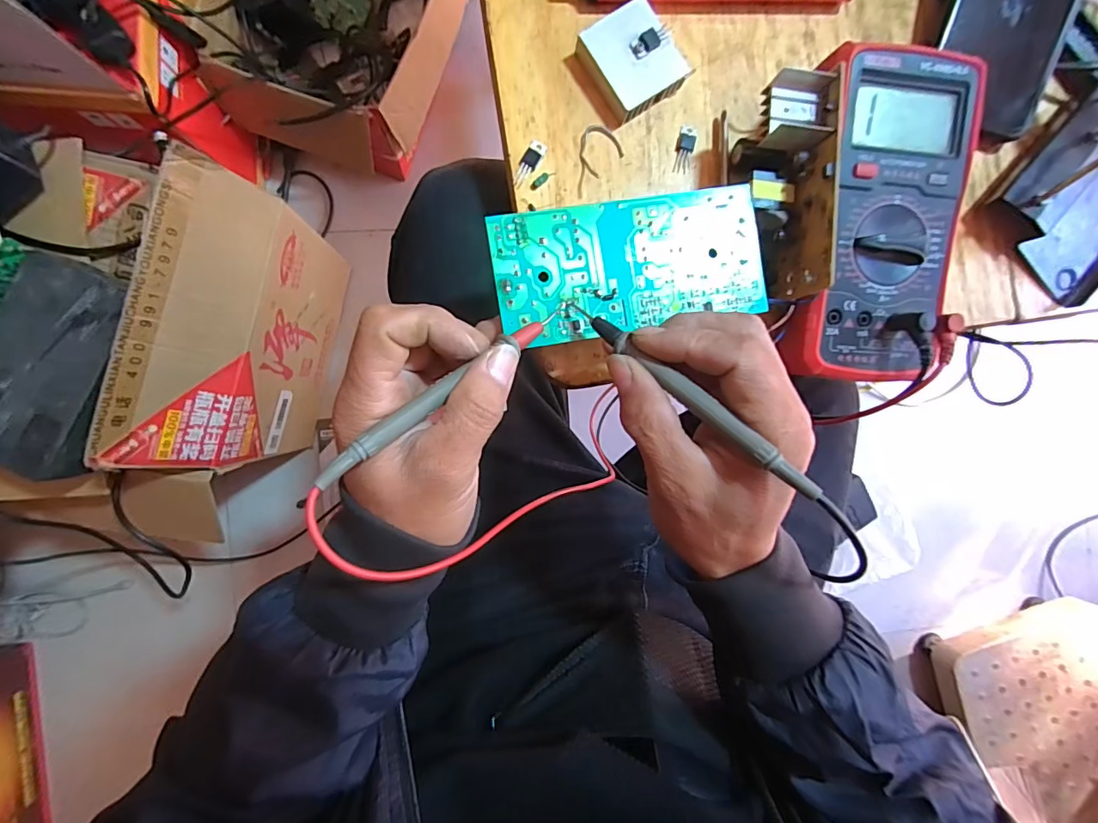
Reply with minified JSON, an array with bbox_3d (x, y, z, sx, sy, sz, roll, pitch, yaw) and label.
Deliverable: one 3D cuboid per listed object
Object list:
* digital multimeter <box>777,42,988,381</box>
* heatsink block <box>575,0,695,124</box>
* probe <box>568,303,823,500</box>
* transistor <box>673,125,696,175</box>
[{"bbox_3d":[0.191,-0.106,0.289,0.090,0.053,0.181,3,90,-6],"label":"digital multimeter"},{"bbox_3d":[0.050,-0.212,0.294,0.048,0.018,0.054,-30,93,-5],"label":"heatsink block"},{"bbox_3d":[0.059,-0.012,0.227,0.008,0.013,0.149,-45,65,-4],"label":"probe"},{"bbox_3d":[0.087,-0.167,0.307,0.010,0.005,0.030,11,89,-6],"label":"transistor"}]

